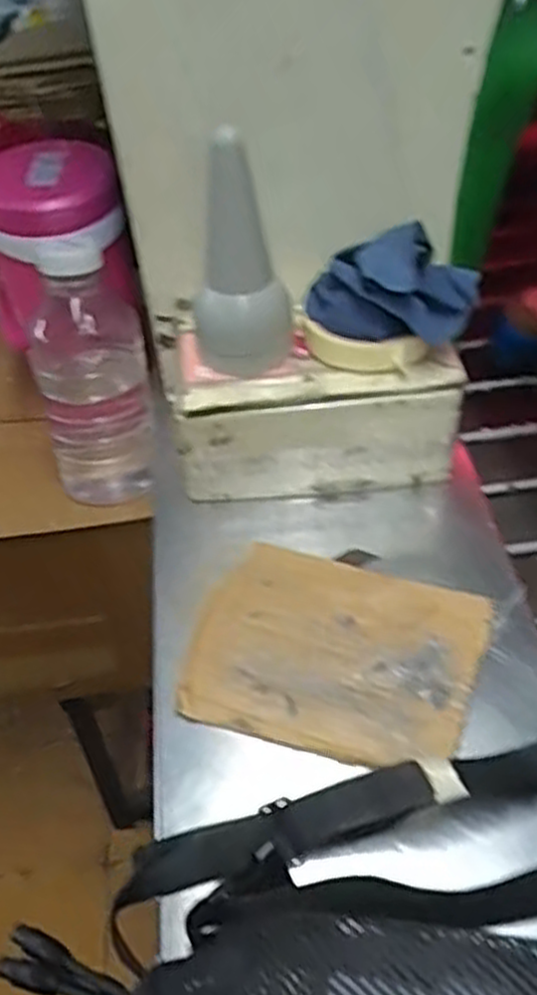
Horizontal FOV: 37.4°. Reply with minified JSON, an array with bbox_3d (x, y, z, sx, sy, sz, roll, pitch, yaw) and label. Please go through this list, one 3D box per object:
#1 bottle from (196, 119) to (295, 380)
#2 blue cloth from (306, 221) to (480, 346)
[{"bbox_3d":[-0.020,-0.151,0.505,0.063,0.137,0.060,-13,48,-9],"label":"bottle"},{"bbox_3d":[0.078,-0.137,0.513,0.110,0.058,0.054,5,48,8],"label":"blue cloth"}]

